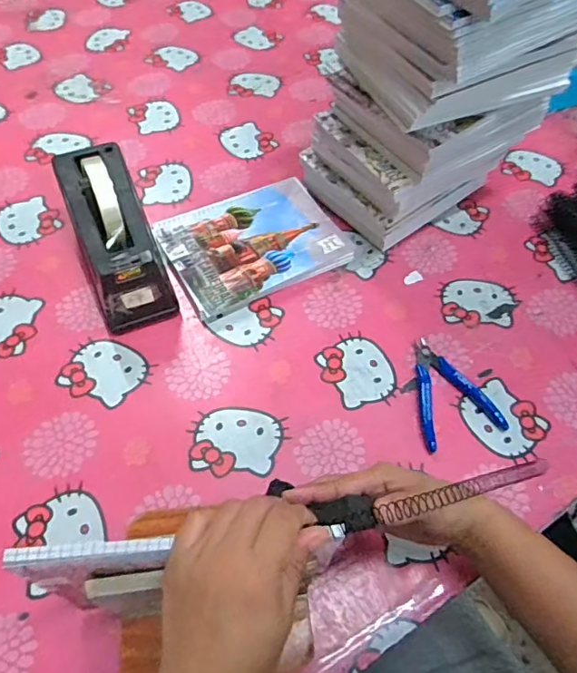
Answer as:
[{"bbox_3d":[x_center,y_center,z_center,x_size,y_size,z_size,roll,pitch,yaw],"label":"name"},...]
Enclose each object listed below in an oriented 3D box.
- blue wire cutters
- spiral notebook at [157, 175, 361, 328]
[{"bbox_3d":[0.162,0.053,0.536,0.087,0.014,0.116,-13,58,-10],"label":"blue wire cutters"},{"bbox_3d":[-0.040,-0.114,0.630,0.208,0.022,0.155,-24,61,-17],"label":"spiral notebook"}]

